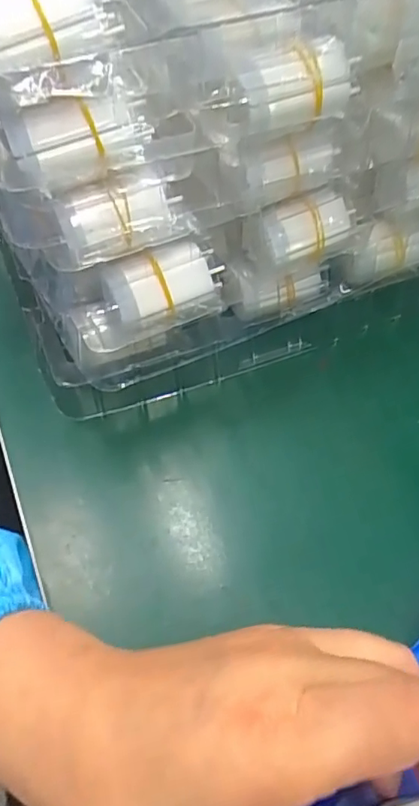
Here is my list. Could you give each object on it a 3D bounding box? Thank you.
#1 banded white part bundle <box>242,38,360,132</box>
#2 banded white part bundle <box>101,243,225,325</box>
[{"bbox_3d":[0.046,-0.153,0.272,0.068,0.031,0.024,-26,56,-19],"label":"banded white part bundle"},{"bbox_3d":[-0.023,-0.065,0.301,0.063,0.027,0.024,-21,55,-16],"label":"banded white part bundle"}]

